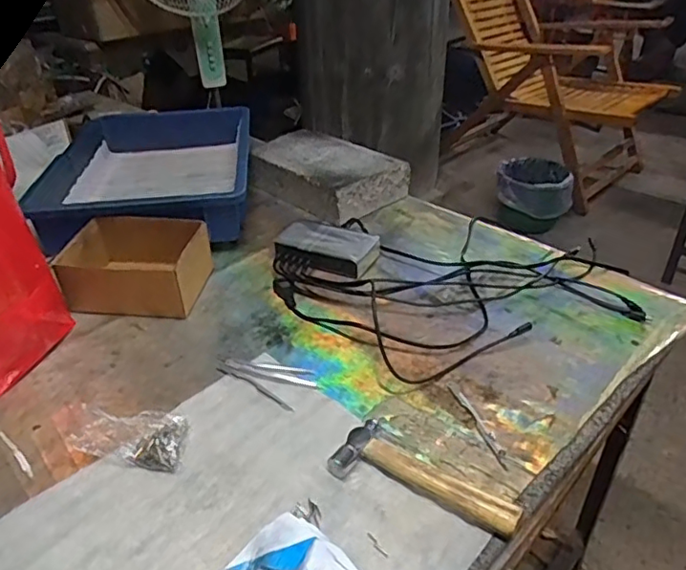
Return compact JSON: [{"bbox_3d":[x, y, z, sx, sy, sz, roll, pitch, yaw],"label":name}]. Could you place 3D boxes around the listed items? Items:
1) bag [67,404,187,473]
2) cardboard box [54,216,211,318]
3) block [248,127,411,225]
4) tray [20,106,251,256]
[{"bbox_3d":[-0.188,0.127,0.516,0.094,0.039,0.057,6,34,9],"label":"bag"},{"bbox_3d":[-0.246,-0.020,0.700,0.149,0.077,0.105,2,34,4],"label":"cardboard box"},{"bbox_3d":[-0.030,-0.175,0.924,0.228,0.068,0.143,27,42,34],"label":"block"},{"bbox_3d":[-0.288,-0.173,0.903,0.271,0.100,0.403,-6,34,-8],"label":"tray"}]

